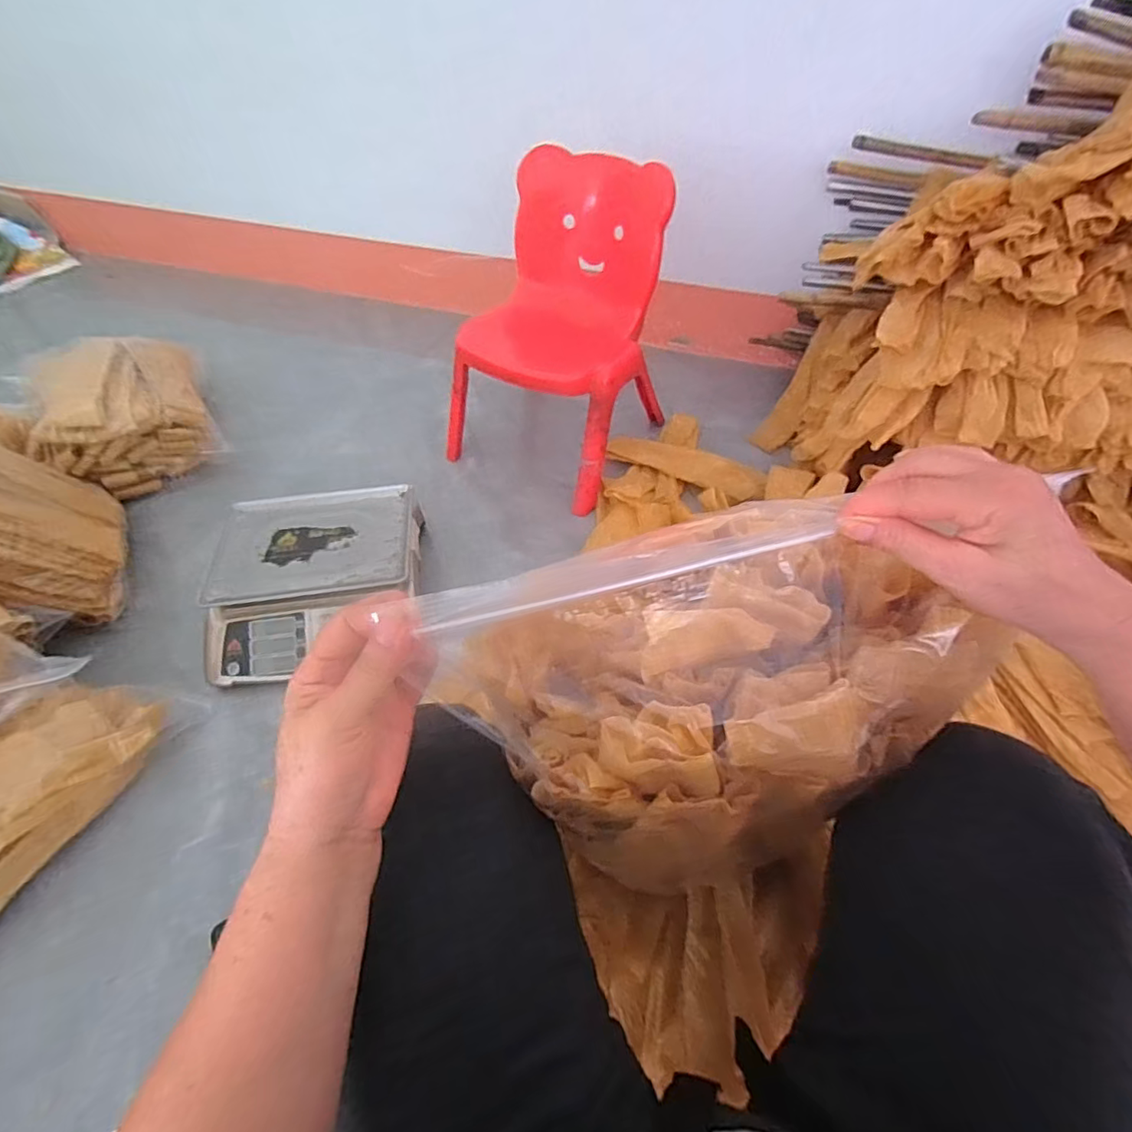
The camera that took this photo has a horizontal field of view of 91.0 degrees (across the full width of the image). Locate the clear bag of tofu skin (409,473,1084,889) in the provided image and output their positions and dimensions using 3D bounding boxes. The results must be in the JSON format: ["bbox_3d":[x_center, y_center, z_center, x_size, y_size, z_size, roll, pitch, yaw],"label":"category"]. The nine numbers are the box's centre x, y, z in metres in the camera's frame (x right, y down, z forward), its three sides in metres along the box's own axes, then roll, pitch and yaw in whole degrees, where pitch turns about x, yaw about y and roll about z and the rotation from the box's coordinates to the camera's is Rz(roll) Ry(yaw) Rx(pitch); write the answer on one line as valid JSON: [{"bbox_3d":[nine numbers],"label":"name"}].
[{"bbox_3d":[0.088,0.074,0.351,0.308,0.147,0.170,-11,52,-7],"label":"clear bag of tofu skin"}]

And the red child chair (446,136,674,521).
[{"bbox_3d":[-0.023,-0.453,1.098,0.369,0.489,0.364,25,56,20],"label":"red child chair"}]

